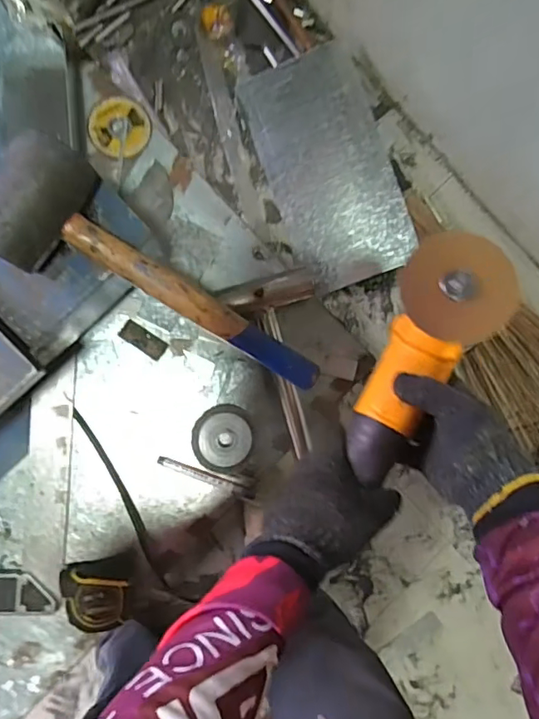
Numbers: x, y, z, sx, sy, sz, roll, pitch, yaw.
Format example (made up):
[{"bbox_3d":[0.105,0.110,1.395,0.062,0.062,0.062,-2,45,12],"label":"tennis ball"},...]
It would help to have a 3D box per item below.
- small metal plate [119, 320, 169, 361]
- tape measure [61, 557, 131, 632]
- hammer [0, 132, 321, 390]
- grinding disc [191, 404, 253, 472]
[{"bbox_3d":[-0.145,-0.022,0.612,0.053,0.004,0.025,34,85,-4],"label":"small metal plate"},{"bbox_3d":[-0.188,0.257,0.579,0.073,0.035,0.067,-4,89,-7],"label":"tape measure"},{"bbox_3d":[-0.084,-0.064,0.452,0.305,0.051,0.091,30,85,-26],"label":"hammer"},{"bbox_3d":[-0.054,0.090,0.618,0.068,0.010,0.072,0,88,-6],"label":"grinding disc"}]

